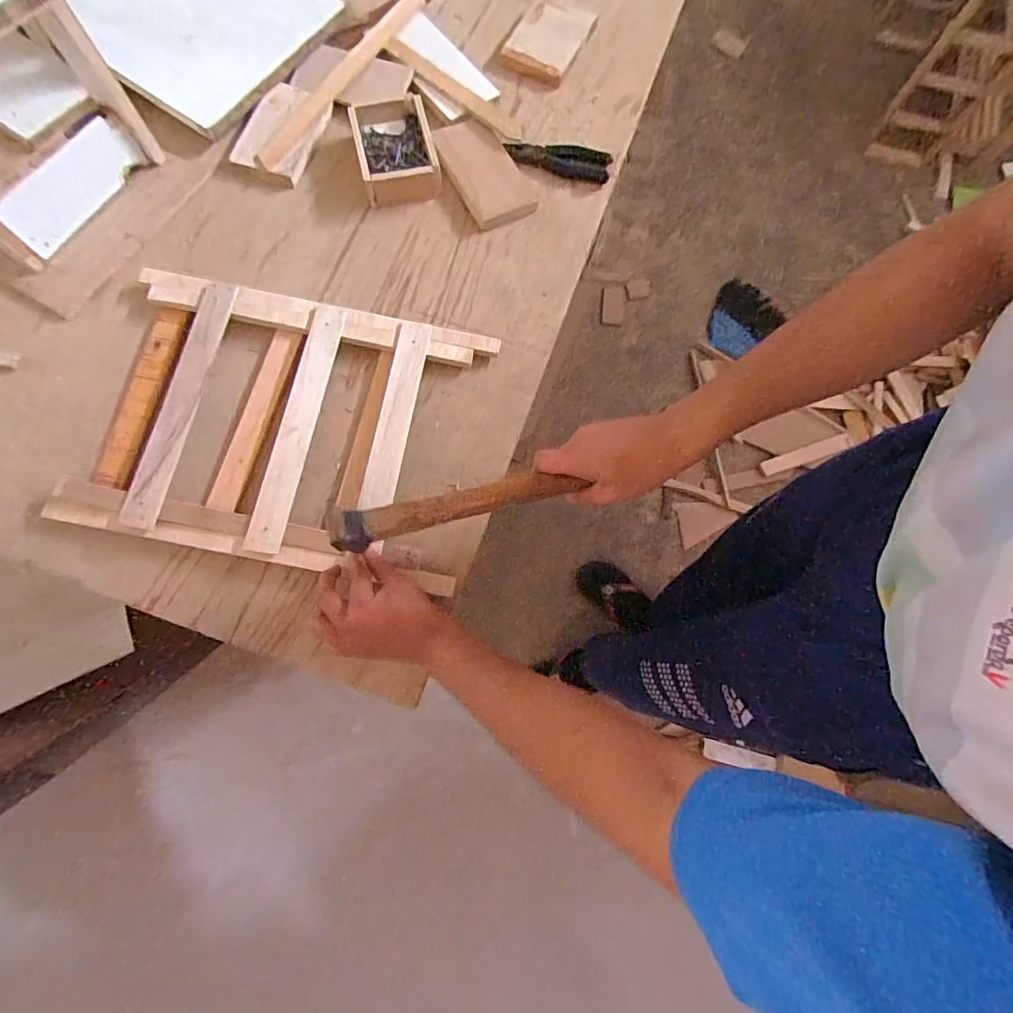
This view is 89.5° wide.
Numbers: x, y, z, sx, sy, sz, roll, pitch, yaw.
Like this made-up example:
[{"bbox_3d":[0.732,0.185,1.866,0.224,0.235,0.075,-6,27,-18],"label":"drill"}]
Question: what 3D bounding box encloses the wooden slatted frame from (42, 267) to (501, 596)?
[{"bbox_3d":[-0.241,-0.092,0.574,0.405,0.063,0.307,10,73,6],"label":"wooden slatted frame"}]

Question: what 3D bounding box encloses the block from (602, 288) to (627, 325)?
[{"bbox_3d":[0.319,-0.597,1.517,0.069,0.017,0.133,7,73,5],"label":"block"}]

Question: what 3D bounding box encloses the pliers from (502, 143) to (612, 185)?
[{"bbox_3d":[0.071,-0.470,0.689,0.137,0.024,0.041,12,75,2],"label":"pliers"}]

